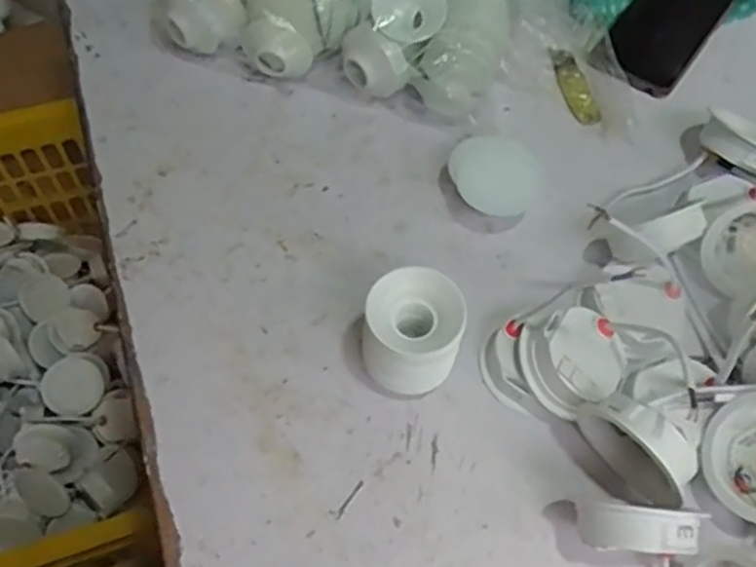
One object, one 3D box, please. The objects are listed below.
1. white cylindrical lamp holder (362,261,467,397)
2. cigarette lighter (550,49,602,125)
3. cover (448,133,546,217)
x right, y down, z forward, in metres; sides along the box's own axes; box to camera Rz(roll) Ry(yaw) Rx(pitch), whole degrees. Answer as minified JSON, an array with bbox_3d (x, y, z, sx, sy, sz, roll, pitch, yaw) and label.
[{"bbox_3d":[0.020,0.033,0.447,0.056,0.070,0.056,1,59,-1],"label":"white cylindrical lamp holder"},{"bbox_3d":[0.164,-0.163,0.606,0.022,0.013,0.075,-8,59,-6],"label":"cigarette lighter"},{"bbox_3d":[0.087,-0.080,0.533,0.065,0.021,0.076,25,61,13],"label":"cover"}]

